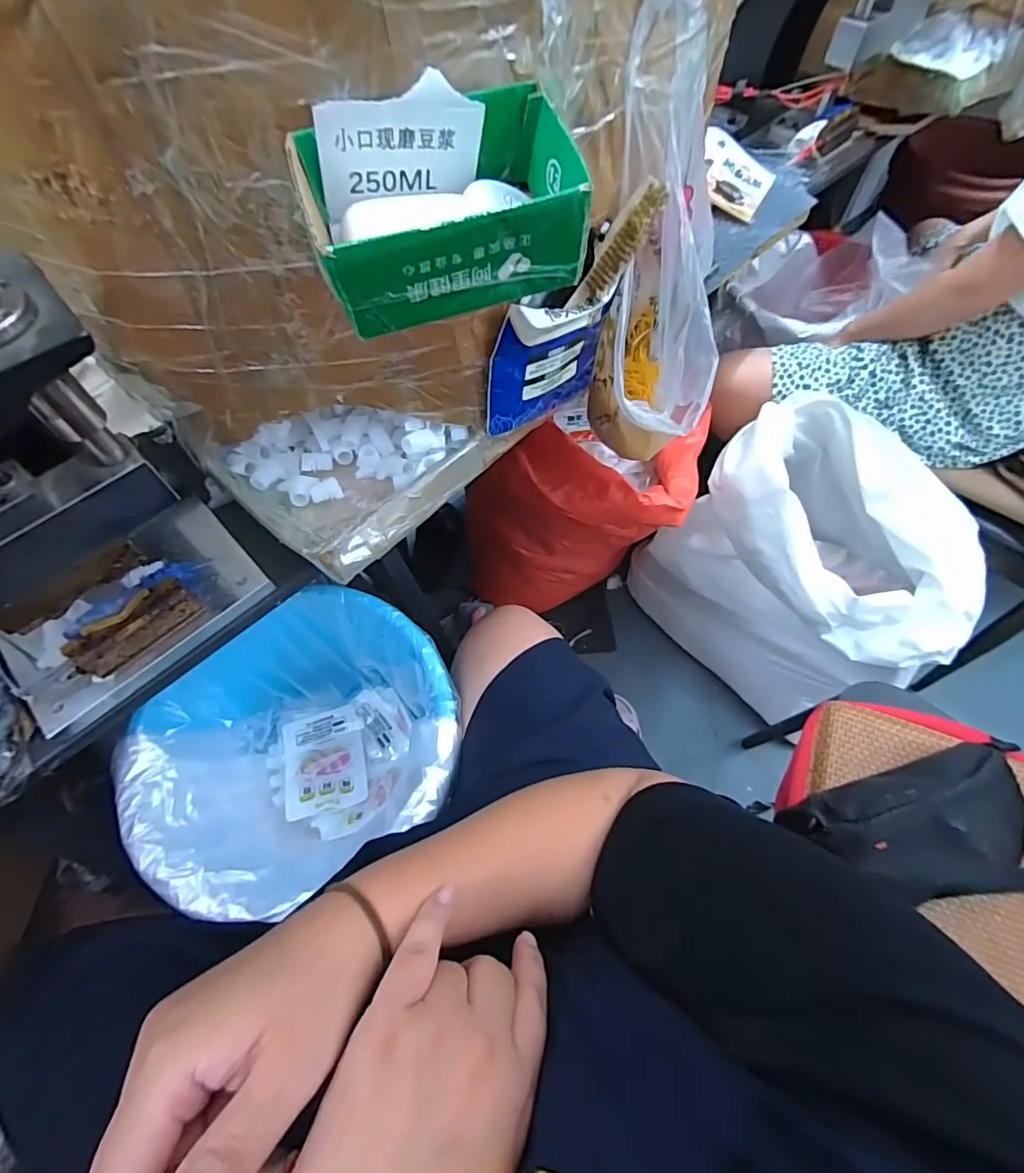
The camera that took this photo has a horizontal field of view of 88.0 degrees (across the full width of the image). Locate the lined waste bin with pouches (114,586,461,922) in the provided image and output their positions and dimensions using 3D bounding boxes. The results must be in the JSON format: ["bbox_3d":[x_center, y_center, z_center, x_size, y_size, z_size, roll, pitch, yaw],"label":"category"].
[{"bbox_3d":[-0.252,0.208,0.700,0.357,0.233,0.292,-23,64,-10],"label":"lined waste bin with pouches"}]

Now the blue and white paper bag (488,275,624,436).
[{"bbox_3d":[0.041,-0.217,0.511,0.147,0.146,0.028,-35,66,-16],"label":"blue and white paper bag"}]

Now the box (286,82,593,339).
[{"bbox_3d":[-0.039,-0.217,0.310,0.152,0.074,0.086,-17,63,-7],"label":"box"}]

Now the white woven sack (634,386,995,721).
[{"bbox_3d":[0.508,-0.021,0.968,0.279,0.475,0.465,-35,66,-16],"label":"white woven sack"}]

